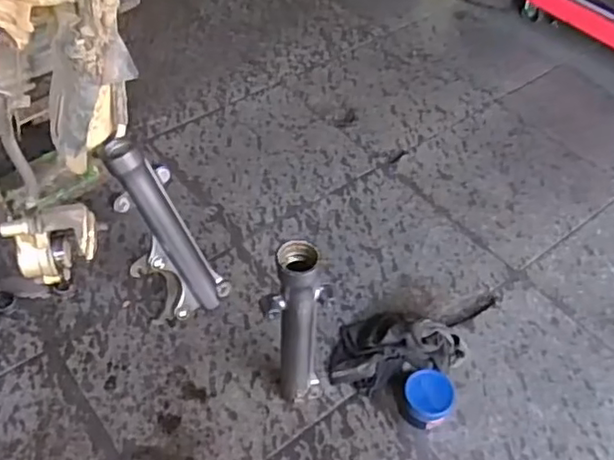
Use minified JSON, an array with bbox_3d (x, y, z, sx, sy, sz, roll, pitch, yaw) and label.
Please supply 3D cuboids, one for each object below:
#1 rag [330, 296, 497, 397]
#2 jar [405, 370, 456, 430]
[{"bbox_3d":[0.153,0.139,0.833,0.260,0.048,0.107,-11,52,-12],"label":"rag"},{"bbox_3d":[0.147,0.208,0.771,0.065,0.045,0.059,25,53,17],"label":"jar"}]

